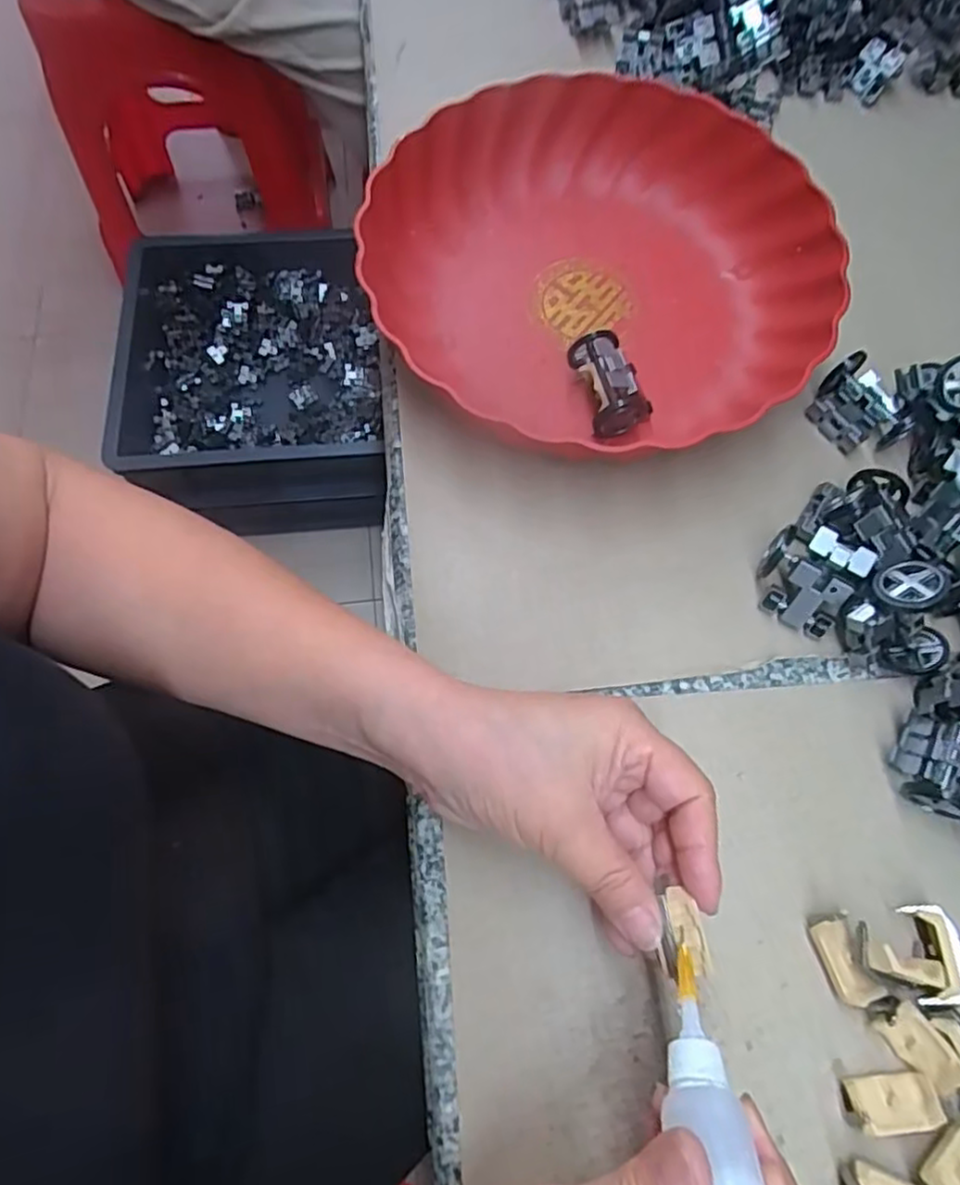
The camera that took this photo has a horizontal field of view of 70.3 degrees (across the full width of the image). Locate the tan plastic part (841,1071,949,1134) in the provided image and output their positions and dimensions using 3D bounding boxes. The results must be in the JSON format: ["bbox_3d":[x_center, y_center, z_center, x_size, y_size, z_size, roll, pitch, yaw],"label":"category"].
[{"bbox_3d":[0.155,0.192,0.255,0.035,0.010,0.017,-4,69,-3],"label":"tan plastic part"}]

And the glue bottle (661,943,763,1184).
[{"bbox_3d":[0.064,0.151,0.200,0.020,0.019,0.090,7,30,2],"label":"glue bottle"}]

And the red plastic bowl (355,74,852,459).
[{"bbox_3d":[0.068,-0.185,0.376,0.240,0.047,0.219,0,69,-1],"label":"red plastic bowl"}]

